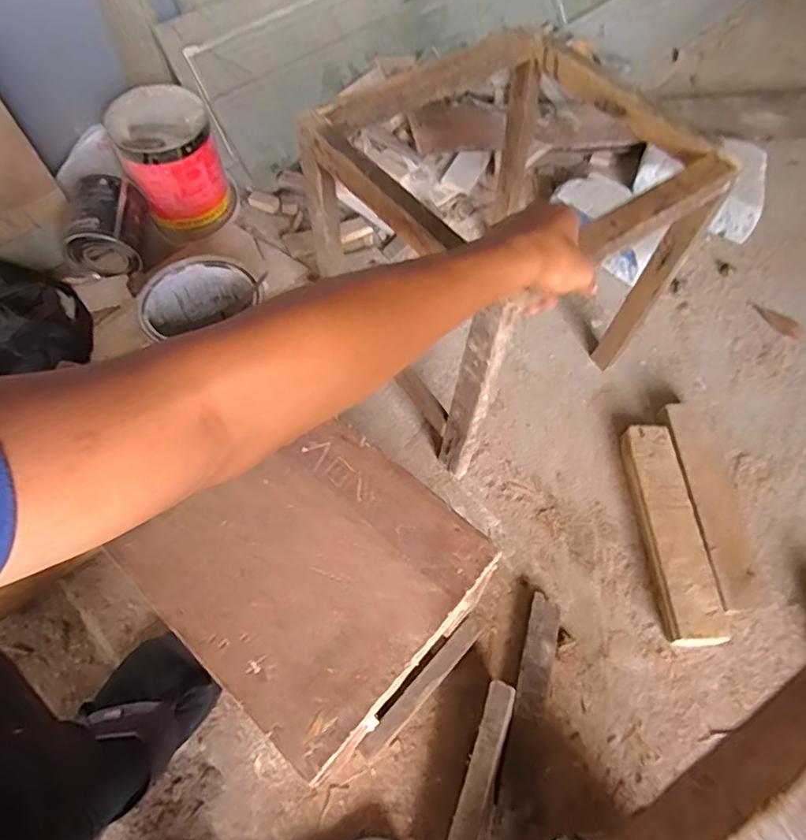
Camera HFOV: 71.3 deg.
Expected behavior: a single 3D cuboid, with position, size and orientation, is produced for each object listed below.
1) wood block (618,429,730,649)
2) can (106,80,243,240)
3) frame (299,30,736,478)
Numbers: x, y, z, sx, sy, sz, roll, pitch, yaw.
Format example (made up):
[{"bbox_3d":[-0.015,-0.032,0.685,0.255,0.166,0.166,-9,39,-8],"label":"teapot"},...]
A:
[{"bbox_3d":[0.319,0.130,0.680,0.061,0.034,0.260,-3,60,-1],"label":"wood block"},{"bbox_3d":[-0.376,-0.425,0.940,0.141,0.176,0.149,0,60,1],"label":"can"},{"bbox_3d":[0.113,-0.187,0.683,0.316,0.343,0.299,-32,64,-17],"label":"frame"}]

